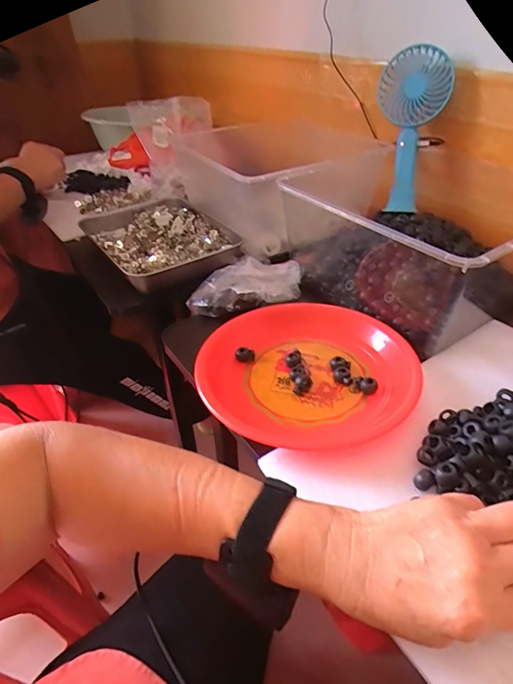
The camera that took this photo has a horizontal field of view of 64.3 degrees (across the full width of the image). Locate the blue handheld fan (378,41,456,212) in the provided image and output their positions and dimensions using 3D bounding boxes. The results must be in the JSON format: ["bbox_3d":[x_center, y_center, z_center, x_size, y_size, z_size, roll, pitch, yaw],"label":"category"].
[{"bbox_3d":[0.227,-0.309,0.608,0.093,0.220,0.033,5,18,7],"label":"blue handheld fan"}]

